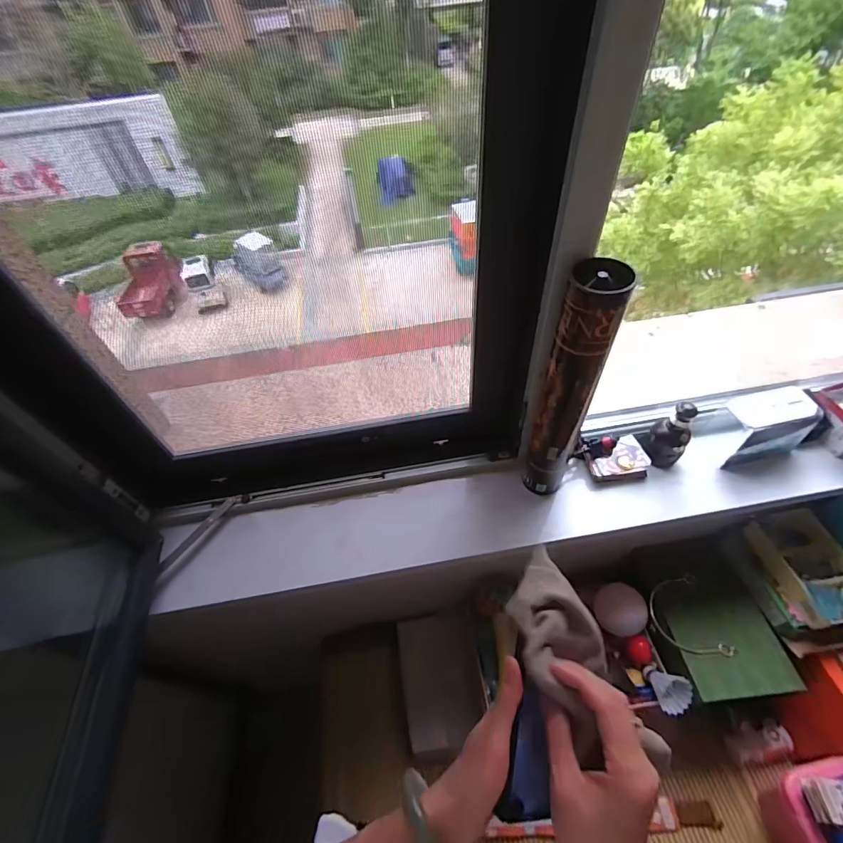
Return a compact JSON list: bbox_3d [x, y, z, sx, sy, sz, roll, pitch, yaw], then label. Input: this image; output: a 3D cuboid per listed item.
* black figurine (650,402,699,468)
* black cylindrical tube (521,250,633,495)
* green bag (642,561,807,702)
[{"bbox_3d":[0.414,0.027,0.702,0.050,0.130,0.051,-5,51,1],"label":"black figurine"},{"bbox_3d":[0.193,-0.019,0.579,0.063,0.407,0.051,14,54,15],"label":"black cylindrical tube"},{"bbox_3d":[0.554,0.371,0.789,0.177,0.027,0.237,-7,51,-1],"label":"green bag"}]

